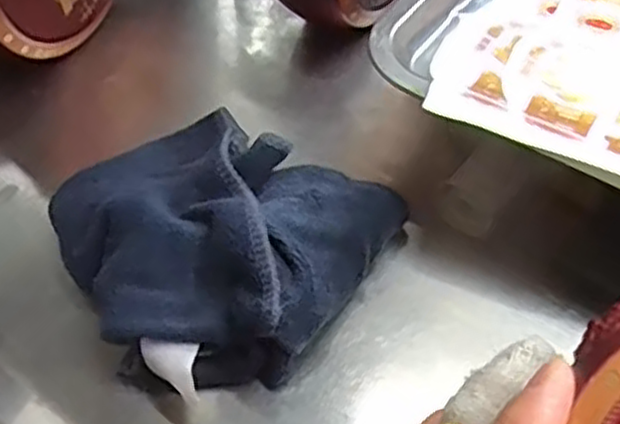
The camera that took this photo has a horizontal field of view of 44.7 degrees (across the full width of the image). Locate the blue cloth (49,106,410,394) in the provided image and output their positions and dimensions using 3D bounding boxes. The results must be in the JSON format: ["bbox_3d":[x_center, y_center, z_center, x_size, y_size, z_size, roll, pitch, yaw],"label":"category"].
[{"bbox_3d":[-0.056,0.005,0.360,0.162,0.048,0.141,27,62,21],"label":"blue cloth"}]

